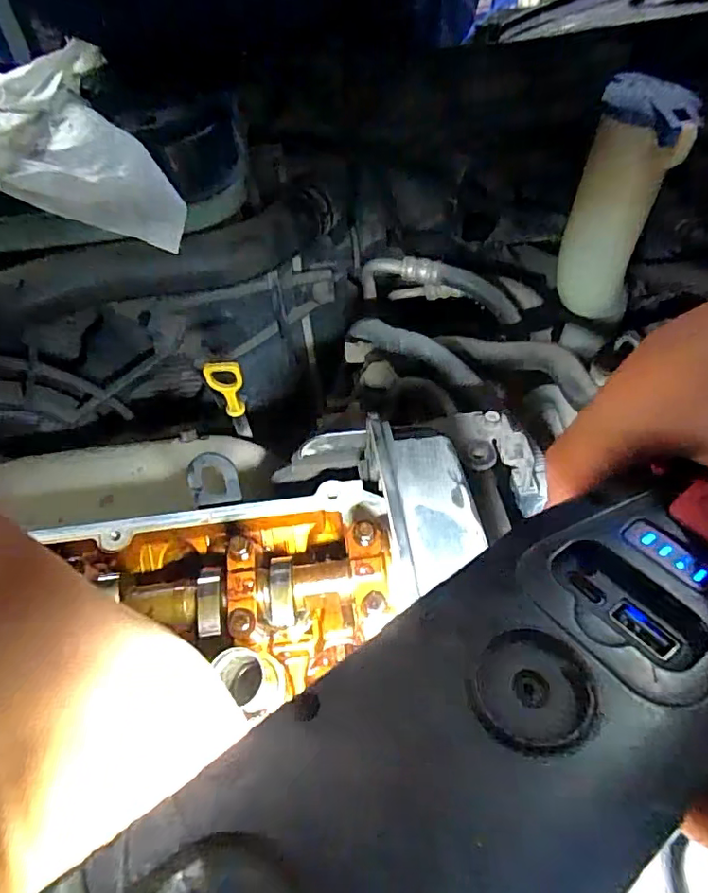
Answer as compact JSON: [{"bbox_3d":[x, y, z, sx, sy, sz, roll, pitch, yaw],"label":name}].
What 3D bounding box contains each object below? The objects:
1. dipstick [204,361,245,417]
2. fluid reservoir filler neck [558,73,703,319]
[{"bbox_3d":[-0.100,-0.046,0.431,0.028,0.055,0.007,-7,52,-1],"label":"dipstick"},{"bbox_3d":[0.171,-0.147,0.358,0.051,0.153,0.050,11,53,13],"label":"fluid reservoir filler neck"}]

